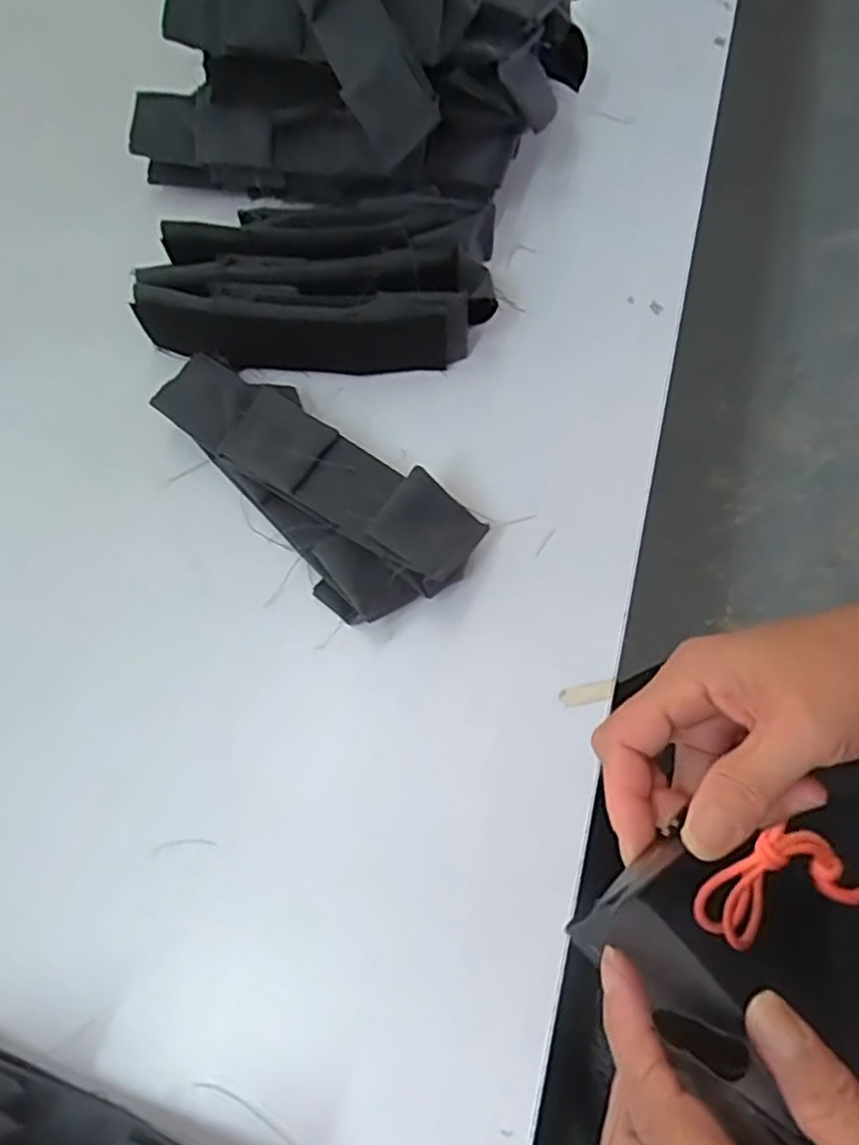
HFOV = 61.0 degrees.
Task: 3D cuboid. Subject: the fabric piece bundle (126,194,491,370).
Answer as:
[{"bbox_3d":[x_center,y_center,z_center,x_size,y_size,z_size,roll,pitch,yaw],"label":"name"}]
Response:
[{"bbox_3d":[-0.068,-0.172,0.440,0.210,0.055,0.089,-1,66,2],"label":"fabric piece bundle"}]

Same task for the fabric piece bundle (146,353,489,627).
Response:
[{"bbox_3d":[-0.063,-0.054,0.398,0.077,0.036,0.196,-41,70,-15],"label":"fabric piece bundle"}]

